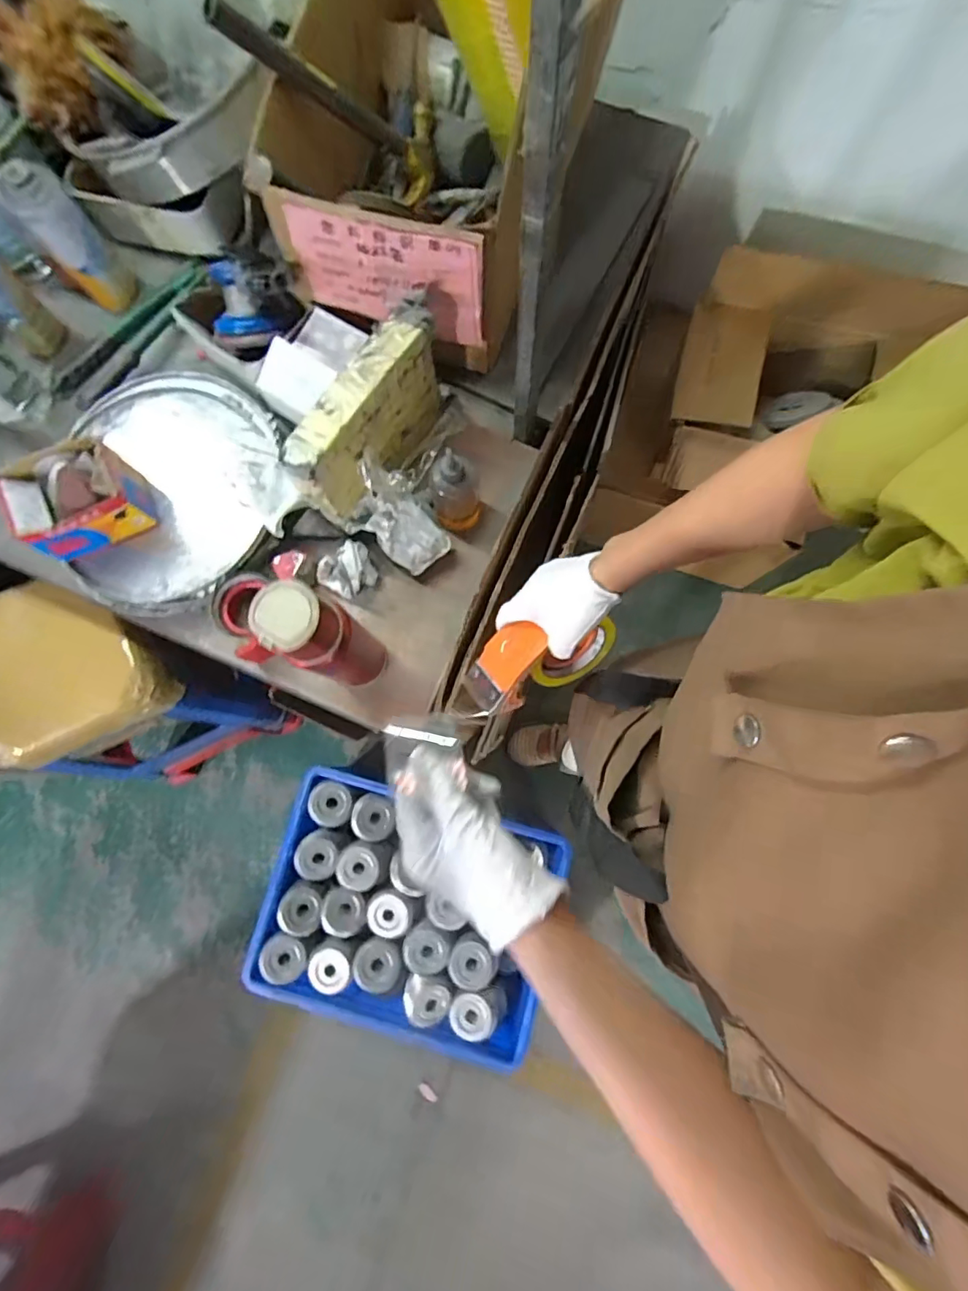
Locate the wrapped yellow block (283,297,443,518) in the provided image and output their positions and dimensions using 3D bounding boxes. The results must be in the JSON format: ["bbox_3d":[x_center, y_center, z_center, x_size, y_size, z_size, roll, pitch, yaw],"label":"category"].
[{"bbox_3d":[-0.127,-0.267,0.659,0.058,0.169,0.250,29,82,6],"label":"wrapped yellow block"}]

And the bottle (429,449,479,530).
[{"bbox_3d":[-0.038,-0.195,0.664,0.060,0.136,0.062,-11,80,-1],"label":"bottle"}]

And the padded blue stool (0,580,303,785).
[{"bbox_3d":[-0.677,0.078,1.115,0.341,0.530,0.316,-24,80,-3],"label":"padded blue stool"}]

